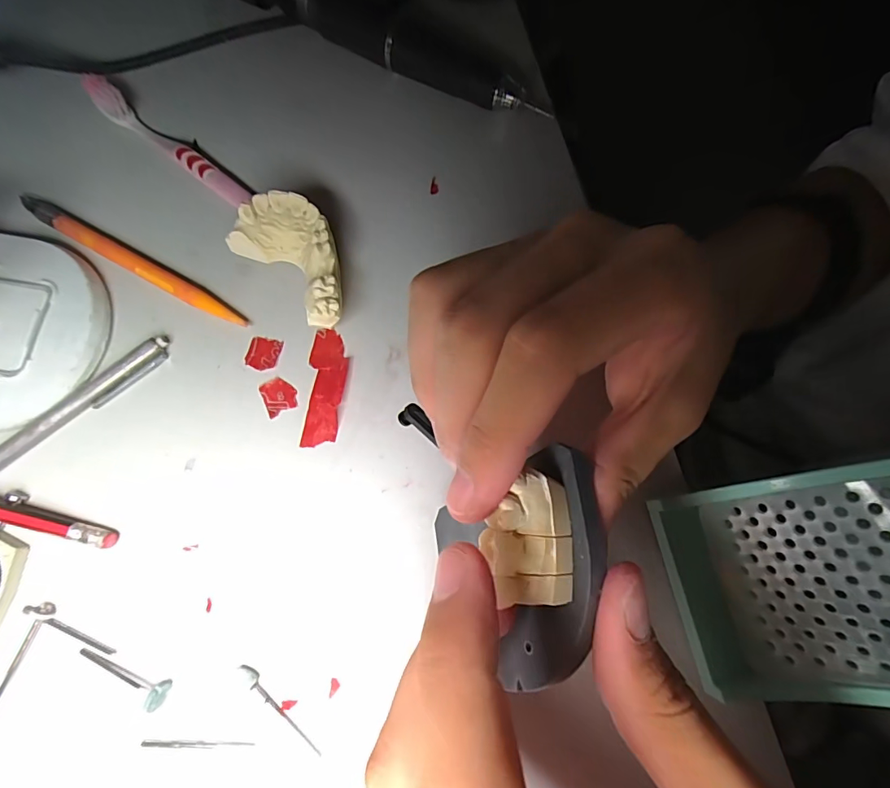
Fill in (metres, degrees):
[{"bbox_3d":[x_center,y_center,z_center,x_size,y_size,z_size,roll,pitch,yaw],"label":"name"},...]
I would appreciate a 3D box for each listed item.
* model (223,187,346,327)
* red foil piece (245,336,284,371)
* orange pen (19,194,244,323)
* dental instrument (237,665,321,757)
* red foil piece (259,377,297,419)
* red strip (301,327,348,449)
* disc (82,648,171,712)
[{"bbox_3d":[-0.064,-0.060,0.212,0.065,0.030,0.038,44,79,11],"label":"model"},{"bbox_3d":[-0.087,-0.020,0.214,0.015,0.004,0.016,8,75,2],"label":"red foil piece"},{"bbox_3d":[-0.154,-0.064,0.223,0.130,0.010,0.010,27,77,7],"label":"orange pen"},{"bbox_3d":[-0.065,0.124,0.176,0.045,0.004,0.004,44,79,11],"label":"dental instrument"},{"bbox_3d":[-0.078,0.000,0.209,0.015,0.004,0.017,-26,76,-6],"label":"red foil piece"},{"bbox_3d":[-0.056,-0.004,0.210,0.018,0.005,0.055,2,75,1],"label":"red strip"},{"bbox_3d":[-0.127,0.109,0.177,0.041,0.008,0.008,25,76,7],"label":"disc"}]

